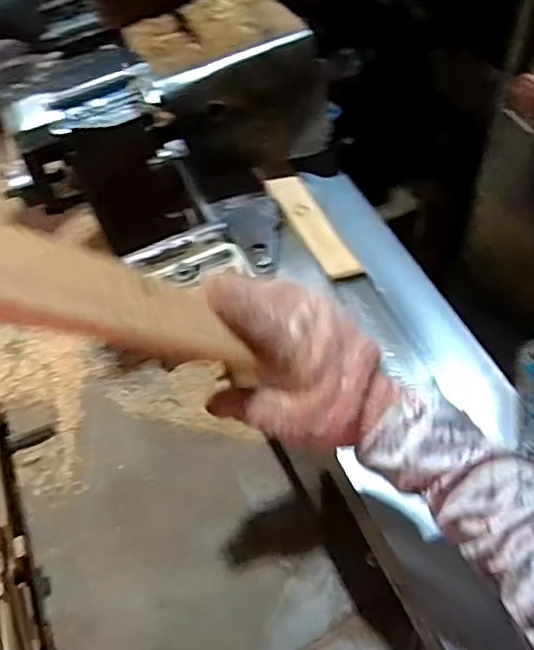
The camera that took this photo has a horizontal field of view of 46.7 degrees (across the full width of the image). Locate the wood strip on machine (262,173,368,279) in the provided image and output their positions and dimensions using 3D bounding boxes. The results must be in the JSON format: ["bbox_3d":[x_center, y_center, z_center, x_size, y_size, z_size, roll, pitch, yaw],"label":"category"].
[{"bbox_3d":[0.062,-0.138,0.847,0.049,0.008,0.211,-25,57,-6],"label":"wood strip on machine"}]

